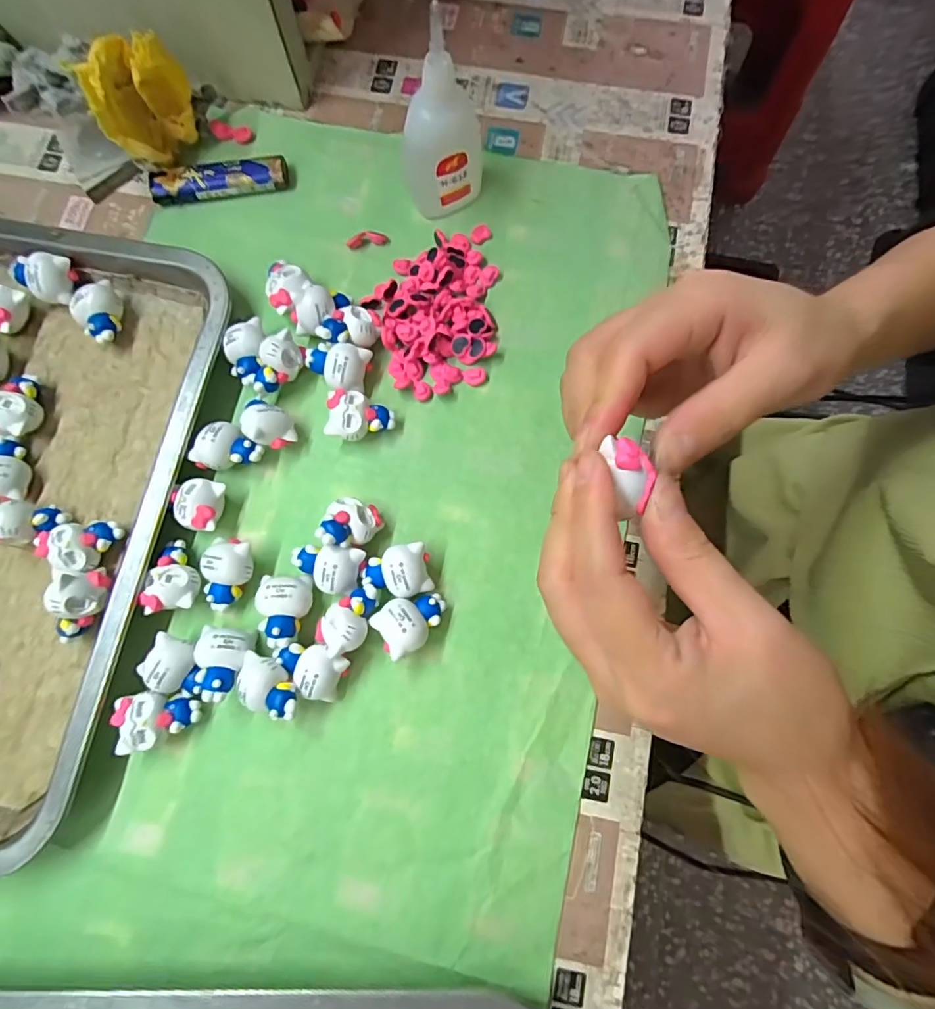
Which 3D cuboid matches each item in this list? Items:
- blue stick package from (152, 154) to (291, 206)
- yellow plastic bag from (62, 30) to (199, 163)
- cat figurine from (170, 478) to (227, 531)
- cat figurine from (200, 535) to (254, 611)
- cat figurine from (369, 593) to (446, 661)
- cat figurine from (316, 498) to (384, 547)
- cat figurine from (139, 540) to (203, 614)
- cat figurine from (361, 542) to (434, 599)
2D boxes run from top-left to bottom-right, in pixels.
[{"bbox_3d":[-0.148,-0.195,0.313,0.080,0.010,0.019,-8,77,-1],"label":"blue stick package"},{"bbox_3d":[-0.177,-0.216,0.288,0.023,0.064,0.052,32,79,8],"label":"yellow plastic bag"},{"bbox_3d":[-0.135,0.000,0.264,0.024,0.018,0.025,12,77,3],"label":"cat figurine"},{"bbox_3d":[-0.117,0.034,0.255,0.023,0.020,0.034,11,77,3],"label":"cat figurine"},{"bbox_3d":[-0.026,0.055,0.249,0.033,0.022,0.024,-29,78,-6],"label":"cat figurine"},{"bbox_3d":[-0.056,0.010,0.256,0.024,0.026,0.025,12,77,4],"label":"cat figurine"},{"bbox_3d":[-0.142,0.036,0.256,0.023,0.019,0.035,11,77,3],"label":"cat figurine"},{"bbox_3d":[-0.035,0.033,0.254,0.033,0.021,0.024,-10,77,-2],"label":"cat figurine"}]

